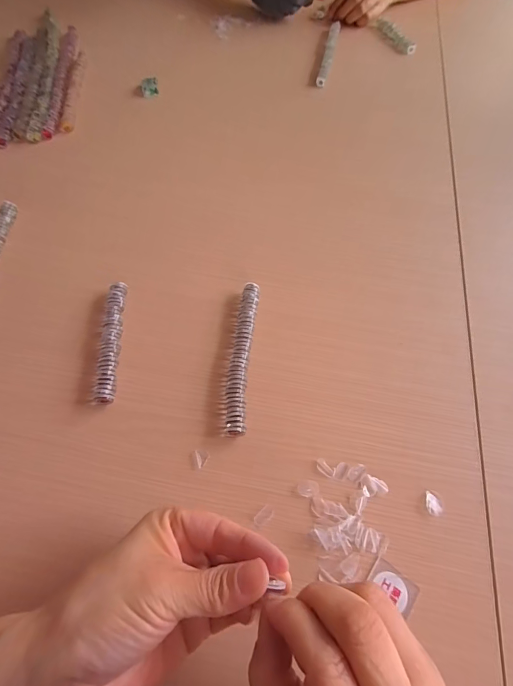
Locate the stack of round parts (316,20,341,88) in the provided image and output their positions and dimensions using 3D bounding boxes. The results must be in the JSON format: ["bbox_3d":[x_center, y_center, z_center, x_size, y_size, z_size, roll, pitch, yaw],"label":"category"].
[{"bbox_3d":[0.109,-0.437,0.534,0.016,0.015,0.160,12,62,5],"label":"stack of round parts"}]

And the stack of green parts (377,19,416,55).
[{"bbox_3d":[0.221,-0.492,0.566,0.019,0.013,0.094,-20,64,-12],"label":"stack of green parts"}]

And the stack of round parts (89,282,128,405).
[{"bbox_3d":[-0.123,-0.004,0.300,0.016,0.013,0.113,-3,62,-3],"label":"stack of round parts"}]

